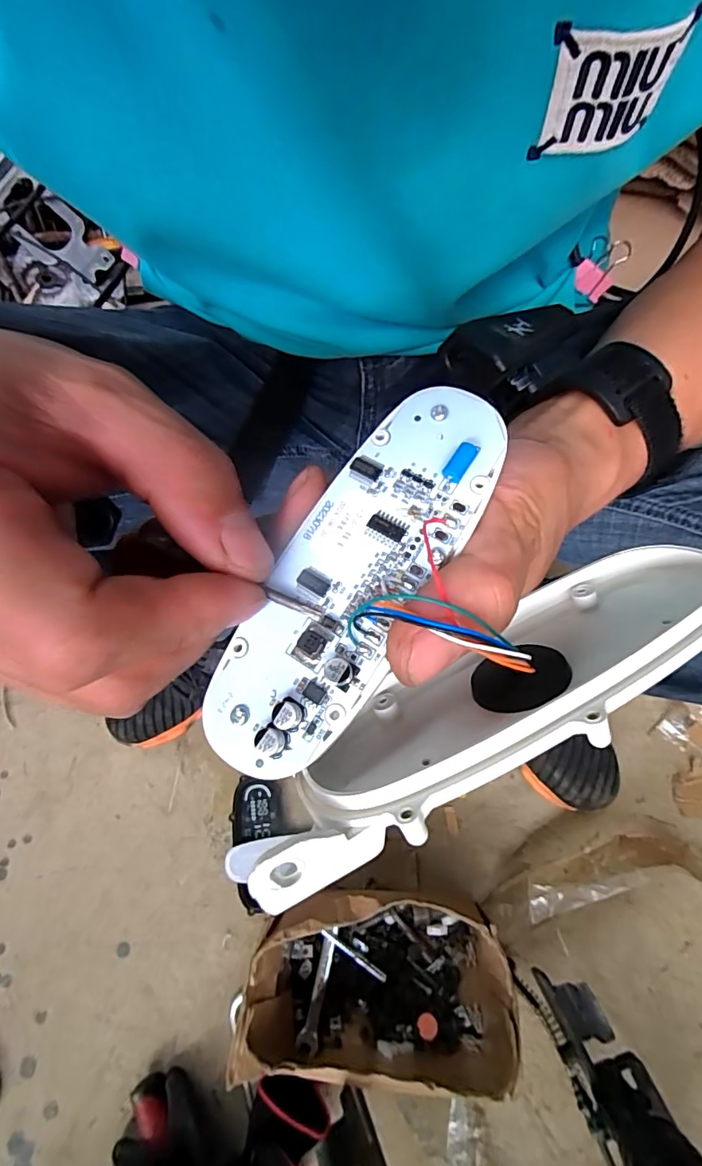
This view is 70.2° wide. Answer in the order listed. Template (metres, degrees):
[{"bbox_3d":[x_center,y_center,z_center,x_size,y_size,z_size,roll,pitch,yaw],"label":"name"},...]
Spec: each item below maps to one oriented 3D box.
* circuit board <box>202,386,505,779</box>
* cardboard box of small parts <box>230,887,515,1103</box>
[{"bbox_3d":[0.001,-0.004,0.128,0.037,0.007,0.111,29,80,15],"label":"circuit board"},{"bbox_3d":[0.024,0.363,0.458,0.227,0.092,0.149,4,66,5],"label":"cardboard box of small parts"}]

